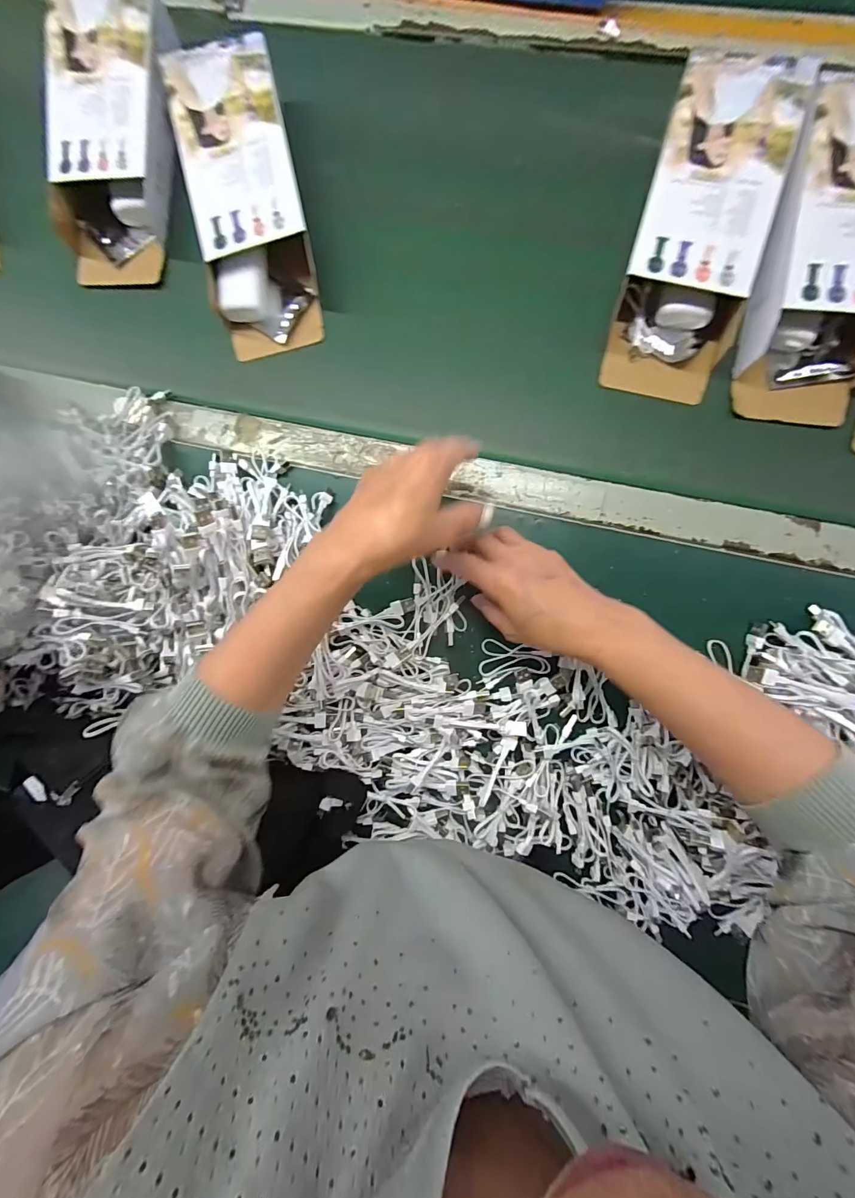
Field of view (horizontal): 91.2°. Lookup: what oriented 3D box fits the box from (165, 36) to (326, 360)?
[{"bbox_3d":[-0.168,-0.376,0.401,0.102,0.055,0.250,-9,94,6],"label":"box"}]

